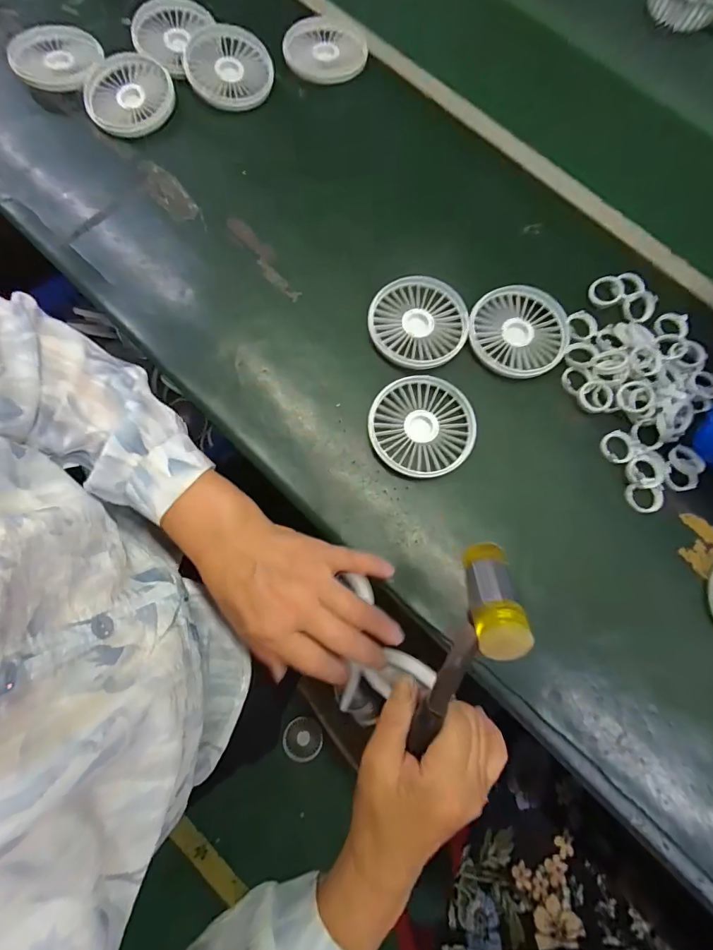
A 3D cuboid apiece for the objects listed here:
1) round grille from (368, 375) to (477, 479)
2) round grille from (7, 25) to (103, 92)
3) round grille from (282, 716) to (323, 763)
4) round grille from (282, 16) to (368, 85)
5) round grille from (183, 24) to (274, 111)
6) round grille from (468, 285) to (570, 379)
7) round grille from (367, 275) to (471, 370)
[{"bbox_3d":[0.056,-0.041,0.345,0.088,0.011,0.084,0,77,-2],"label":"round grille"},{"bbox_3d":[-0.308,-0.432,0.426,0.083,0.022,0.083,0,77,-2],"label":"round grille"},{"bbox_3d":[-0.123,0.600,0.940,0.088,0.014,0.087,0,77,-2],"label":"round grille"},{"bbox_3d":[-0.033,-0.463,0.451,0.097,0.012,0.089,1,74,-4],"label":"round grille"},{"bbox_3d":[-0.135,-0.430,0.438,0.091,0.015,0.091,0,84,-4],"label":"round grille"},{"bbox_3d":[0.147,-0.129,0.371,0.088,0.007,0.086,0,77,-2],"label":"round grille"},{"bbox_3d":[0.057,-0.135,0.367,0.088,0.007,0.085,0,77,-2],"label":"round grille"}]

